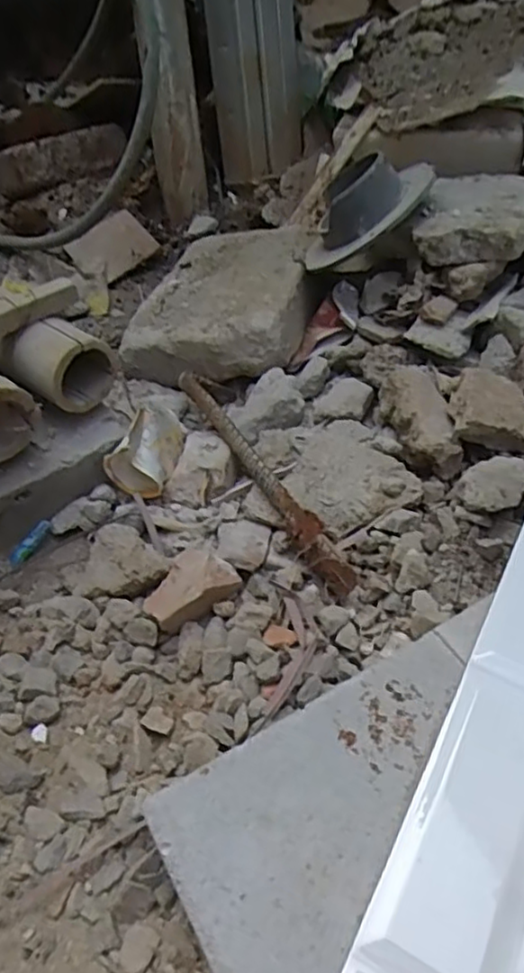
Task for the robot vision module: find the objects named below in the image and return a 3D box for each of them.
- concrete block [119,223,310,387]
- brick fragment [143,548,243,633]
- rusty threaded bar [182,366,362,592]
[{"bbox_3d":[-0.042,-0.240,0.830,0.203,0.099,0.262,7,49,7],"label":"concrete block"},{"bbox_3d":[-0.062,0.085,0.568,0.058,0.033,0.079,30,56,24],"label":"brick fragment"},{"bbox_3d":[-0.005,-0.019,0.634,0.029,0.022,0.313,-24,53,-19],"label":"rusty threaded bar"}]

